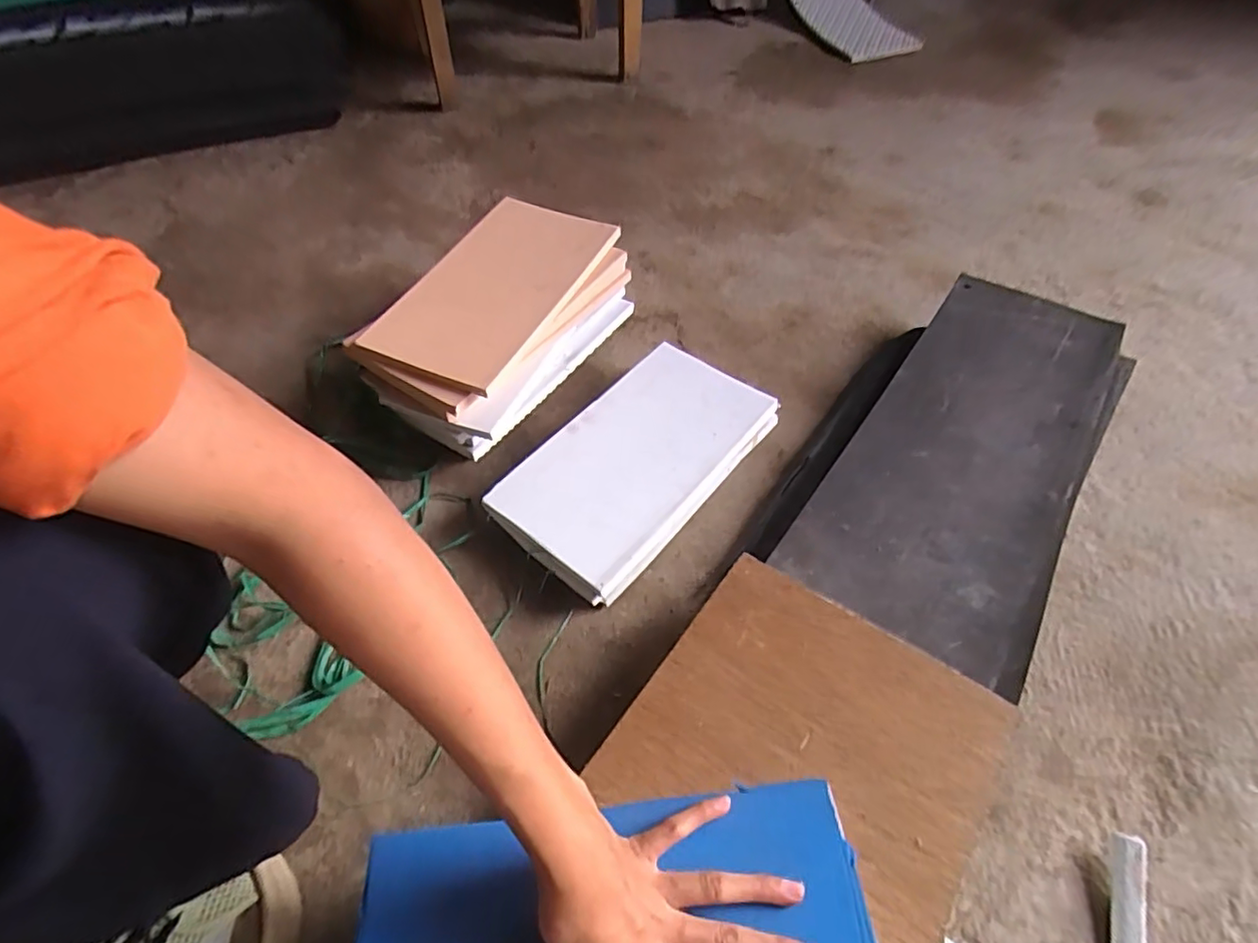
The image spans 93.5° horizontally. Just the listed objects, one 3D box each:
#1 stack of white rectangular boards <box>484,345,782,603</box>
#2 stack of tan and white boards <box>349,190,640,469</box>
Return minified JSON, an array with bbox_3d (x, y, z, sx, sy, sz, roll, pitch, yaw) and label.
[{"bbox_3d":[0.008,-0.013,0.608,0.163,0.049,0.287,34,60,23],"label":"stack of white rectangular boards"},{"bbox_3d":[-0.141,-0.170,0.667,0.178,0.119,0.302,22,56,17],"label":"stack of tan and white boards"}]

